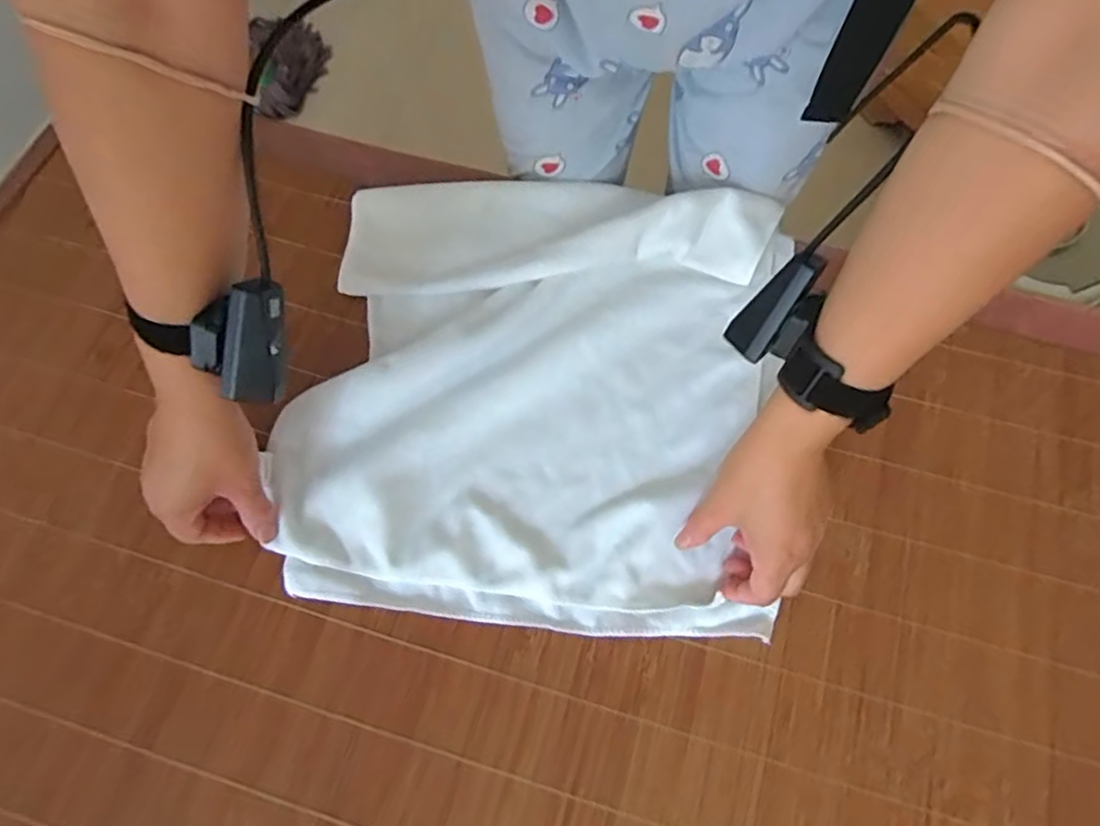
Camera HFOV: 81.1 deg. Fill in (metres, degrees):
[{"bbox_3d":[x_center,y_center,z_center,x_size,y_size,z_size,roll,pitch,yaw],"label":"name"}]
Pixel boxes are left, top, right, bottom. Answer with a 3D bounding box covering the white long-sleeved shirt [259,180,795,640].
[{"bbox_3d":[-0.012,-0.026,0.546,0.384,0.035,0.386,7,72,3],"label":"white long-sleeved shirt"}]

